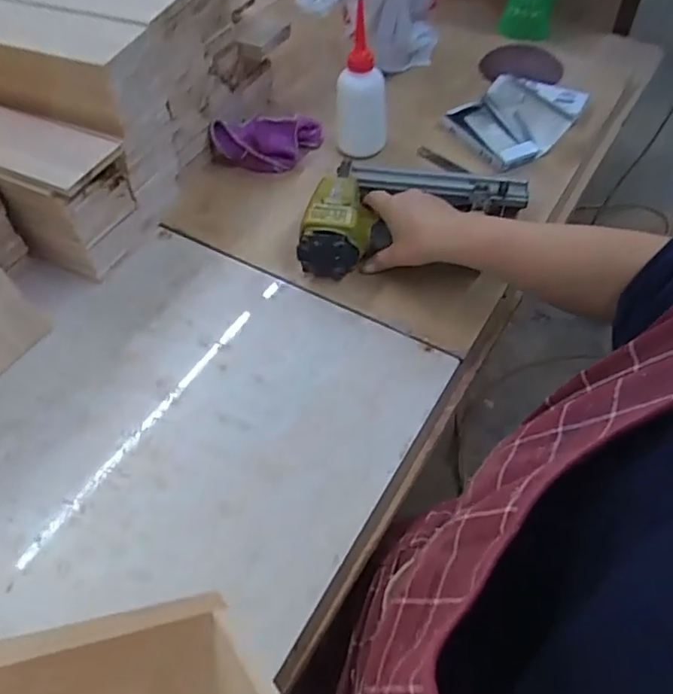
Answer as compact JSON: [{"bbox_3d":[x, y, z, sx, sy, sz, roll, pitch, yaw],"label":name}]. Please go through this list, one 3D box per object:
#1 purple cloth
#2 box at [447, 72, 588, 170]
[{"bbox_3d":[-0.082,-0.259,0.708,0.139,0.057,0.076,-14,54,-9],"label":"purple cloth"},{"bbox_3d":[0.238,-0.302,0.738,0.195,0.029,0.127,-38,61,-24],"label":"box"}]

